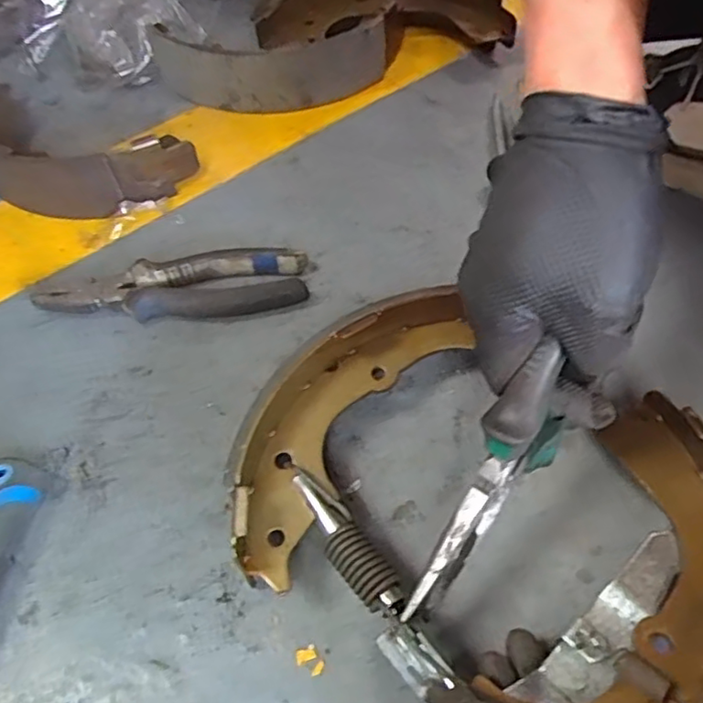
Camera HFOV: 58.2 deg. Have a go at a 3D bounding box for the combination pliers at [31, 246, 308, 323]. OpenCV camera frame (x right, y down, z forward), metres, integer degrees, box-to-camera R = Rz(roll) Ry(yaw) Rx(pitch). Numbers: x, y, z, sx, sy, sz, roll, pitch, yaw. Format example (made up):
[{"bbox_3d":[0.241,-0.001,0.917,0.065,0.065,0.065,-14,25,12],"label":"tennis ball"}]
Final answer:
[{"bbox_3d":[-0.124,-0.045,0.442,0.180,0.019,0.052,-8,55,-2],"label":"combination pliers"}]

